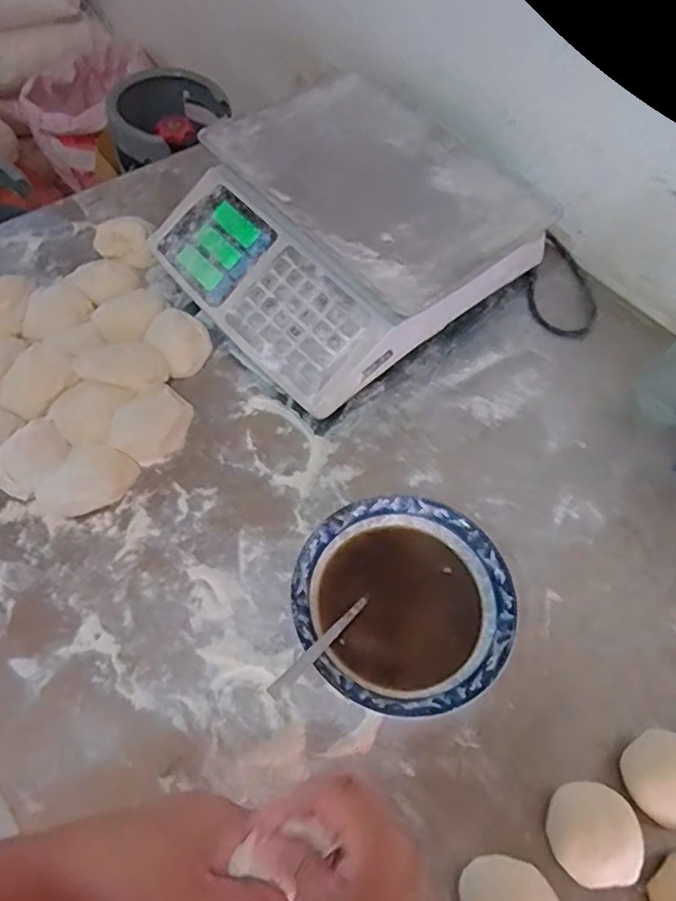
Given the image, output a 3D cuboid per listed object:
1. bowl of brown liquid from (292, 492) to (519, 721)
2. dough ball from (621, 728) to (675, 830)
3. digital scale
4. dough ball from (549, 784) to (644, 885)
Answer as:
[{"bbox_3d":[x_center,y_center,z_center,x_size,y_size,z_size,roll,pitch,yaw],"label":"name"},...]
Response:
[{"bbox_3d":[0.053,0.130,0.500,0.171,0.053,0.170,1,58,-2],"label":"bowl of brown liquid"},{"bbox_3d":[0.243,0.244,0.442,0.057,0.033,0.057,1,58,-2],"label":"dough ball"},{"bbox_3d":[0.005,-0.246,0.688,0.335,0.129,0.335,-36,66,-23],"label":"digital scale"},{"bbox_3d":[0.183,0.272,0.425,0.062,0.039,0.061,1,58,-2],"label":"dough ball"}]

